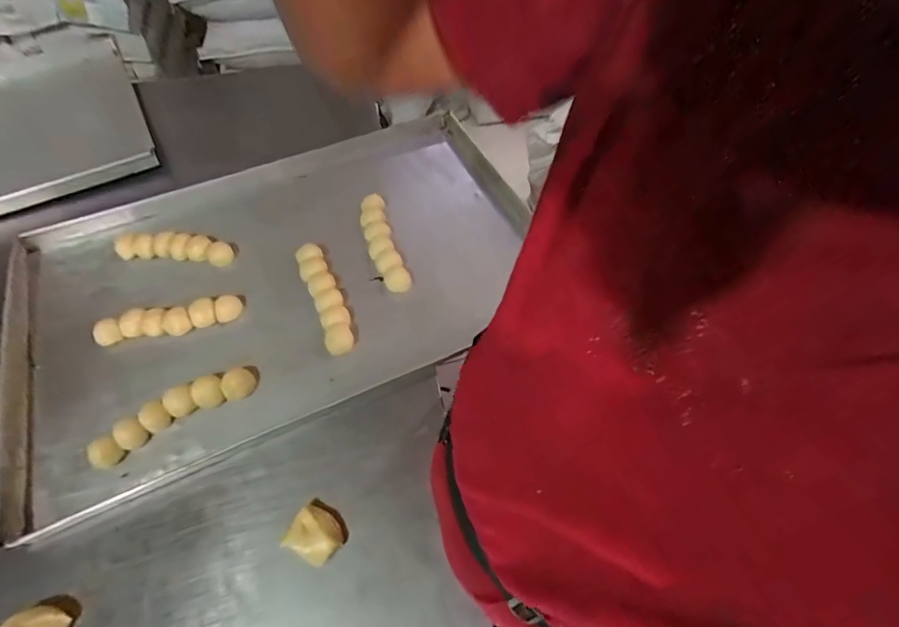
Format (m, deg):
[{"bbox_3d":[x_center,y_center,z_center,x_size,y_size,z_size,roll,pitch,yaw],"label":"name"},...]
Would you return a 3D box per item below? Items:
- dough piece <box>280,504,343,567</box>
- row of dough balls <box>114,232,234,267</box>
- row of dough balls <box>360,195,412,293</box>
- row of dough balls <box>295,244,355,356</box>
[{"bbox_3d":[-0.135,0.226,0.472,0.051,0.028,0.046,25,59,15],"label":"dough piece"},{"bbox_3d":[-0.404,-0.098,0.675,0.185,0.026,0.037,8,56,4],"label":"row of dough balls"},{"bbox_3d":[-0.100,-0.105,0.688,0.042,0.034,0.172,-15,58,-11],"label":"row of dough balls"},{"bbox_3d":[-0.172,-0.024,0.637,0.040,0.027,0.177,-21,59,-15],"label":"row of dough balls"}]

